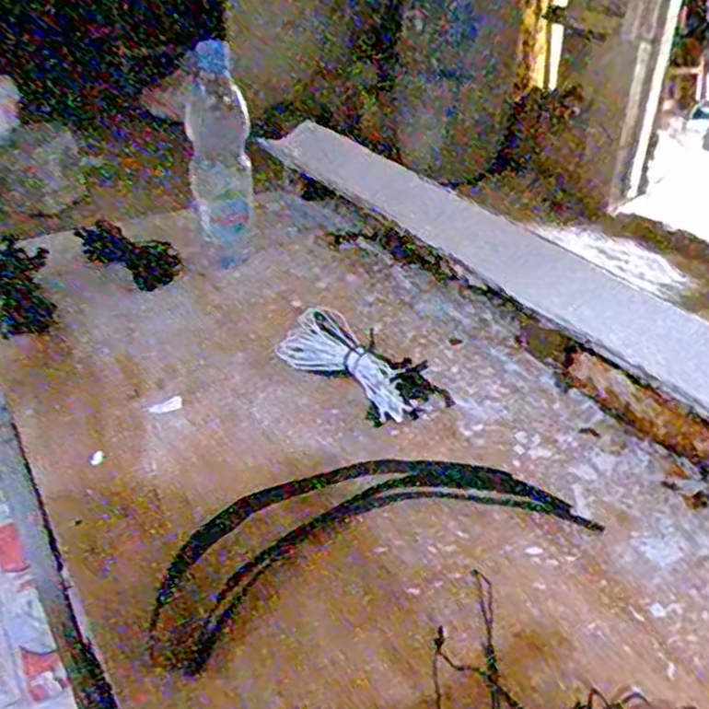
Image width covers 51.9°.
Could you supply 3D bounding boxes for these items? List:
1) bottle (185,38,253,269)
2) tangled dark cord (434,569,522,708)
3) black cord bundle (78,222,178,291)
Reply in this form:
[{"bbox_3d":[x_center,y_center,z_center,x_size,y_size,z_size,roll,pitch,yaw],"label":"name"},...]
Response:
[{"bbox_3d":[-0.142,-0.203,0.774,0.066,0.242,0.061,-4,35,-9],"label":"bottle"},{"bbox_3d":[0.070,0.178,0.443,0.052,0.018,0.118,-2,34,-5],"label":"tangled dark cord"},{"bbox_3d":[-0.265,-0.117,0.855,0.114,0.064,0.019,24,23,-30],"label":"black cord bundle"}]

